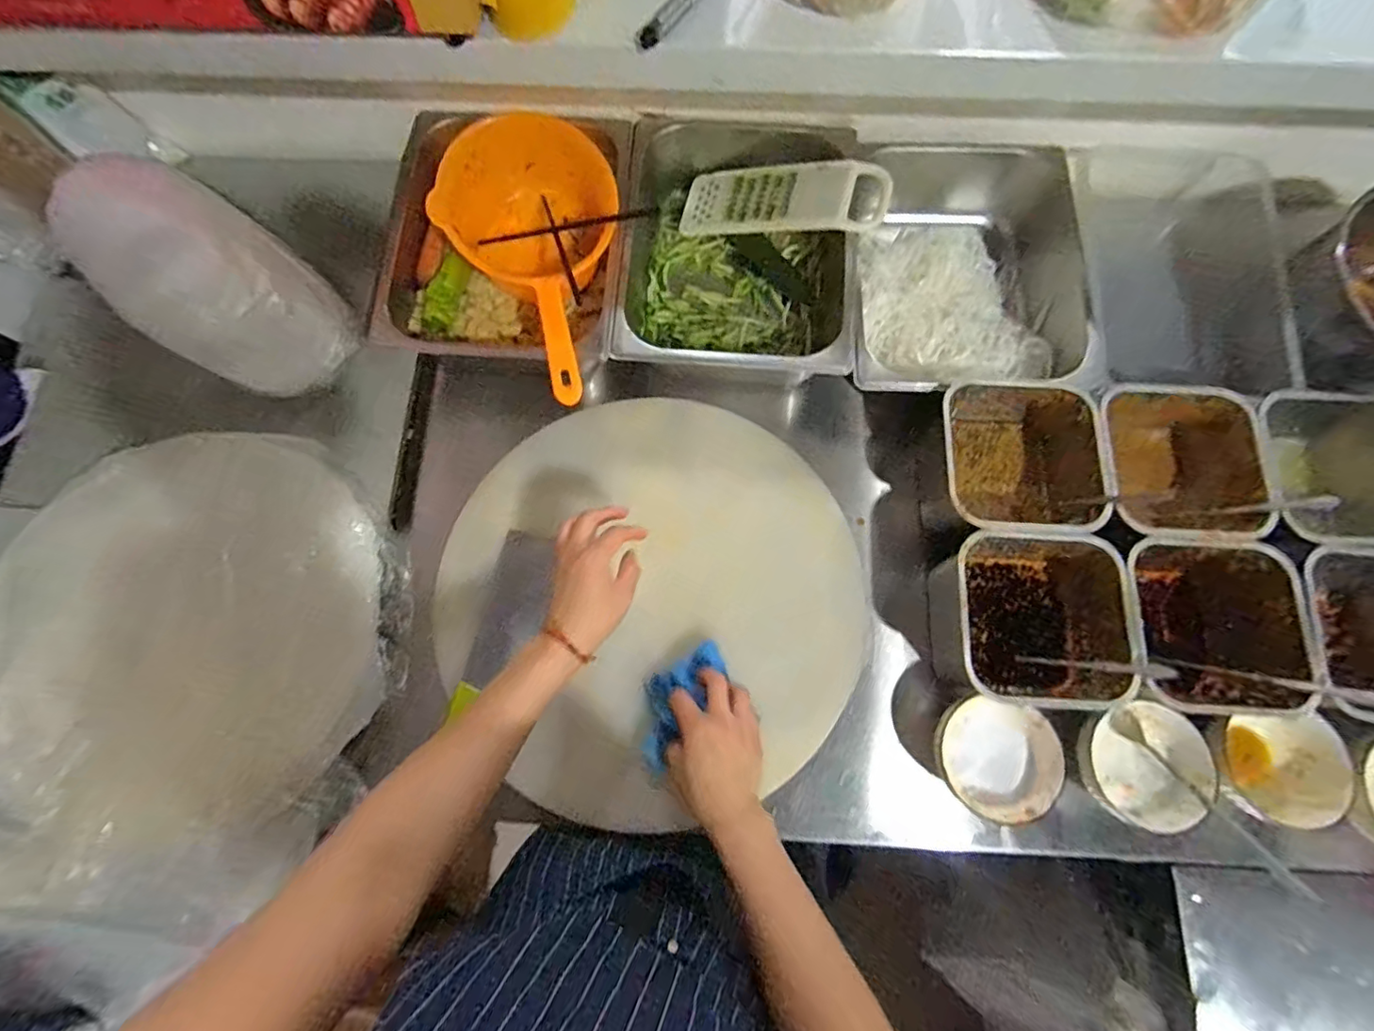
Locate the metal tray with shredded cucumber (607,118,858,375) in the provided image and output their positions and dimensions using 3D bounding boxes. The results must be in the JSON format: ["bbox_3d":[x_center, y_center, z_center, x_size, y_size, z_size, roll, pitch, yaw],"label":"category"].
[{"bbox_3d":[0.058,-0.314,0.698,0.264,0.095,0.338,4,75,1],"label":"metal tray with shredded cucumber"}]

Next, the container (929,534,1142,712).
[{"bbox_3d":[0.332,0.105,0.580,0.160,0.109,0.158,2,75,1],"label":"container"}]

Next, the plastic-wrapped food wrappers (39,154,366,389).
[{"bbox_3d":[-0.470,-0.233,0.584,0.149,0.202,0.141,38,78,10],"label":"plastic-wrapped food wrappers"}]

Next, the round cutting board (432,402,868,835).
[{"bbox_3d":[-0.034,0.090,0.649,0.432,0.024,0.441,0,75,0],"label":"round cutting board"}]

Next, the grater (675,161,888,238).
[{"bbox_3d":[0.111,-0.376,0.689,0.242,0.025,0.087,10,74,24],"label":"grater"}]

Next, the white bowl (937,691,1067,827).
[{"bbox_3d":[0.307,0.235,0.566,0.095,0.050,0.107,3,75,1],"label":"white bowl"}]

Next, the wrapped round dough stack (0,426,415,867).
[{"bbox_3d":[-0.488,0.092,0.574,0.400,0.060,0.366,3,64,-6],"label":"wrapped round dough stack"}]

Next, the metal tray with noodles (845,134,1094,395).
[{"bbox_3d":[0.319,-0.286,0.692,0.267,0.091,0.340,3,75,1],"label":"metal tray with noodles"}]

